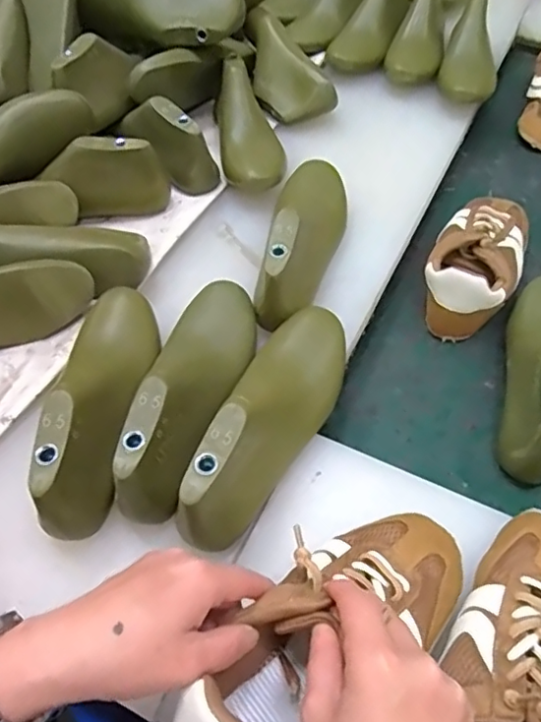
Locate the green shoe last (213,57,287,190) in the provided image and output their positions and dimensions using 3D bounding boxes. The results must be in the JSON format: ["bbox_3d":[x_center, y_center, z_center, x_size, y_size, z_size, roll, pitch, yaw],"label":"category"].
[{"bbox_3d":[-0.028,-0.293,0.719,0.075,0.058,0.190,-7,70,-1],"label":"green shoe last"}]

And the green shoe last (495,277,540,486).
[{"bbox_3d":[0.261,-0.007,0.548,0.069,0.079,0.237,19,58,17],"label":"green shoe last"}]

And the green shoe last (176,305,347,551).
[{"bbox_3d":[0.001,0.040,0.473,0.071,0.082,0.240,20,46,17],"label":"green shoe last"}]

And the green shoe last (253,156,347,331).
[{"bbox_3d":[0.036,-0.133,0.595,0.074,0.081,0.227,7,55,9],"label":"green shoe last"}]

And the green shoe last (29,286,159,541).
[{"bbox_3d":[-0.139,0.019,0.483,0.066,0.081,0.231,-2,54,3],"label":"green shoe last"}]

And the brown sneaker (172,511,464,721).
[{"bbox_3d":[0.044,0.156,0.347,0.225,0.075,0.084,-25,53,-40],"label":"brown sneaker"}]

